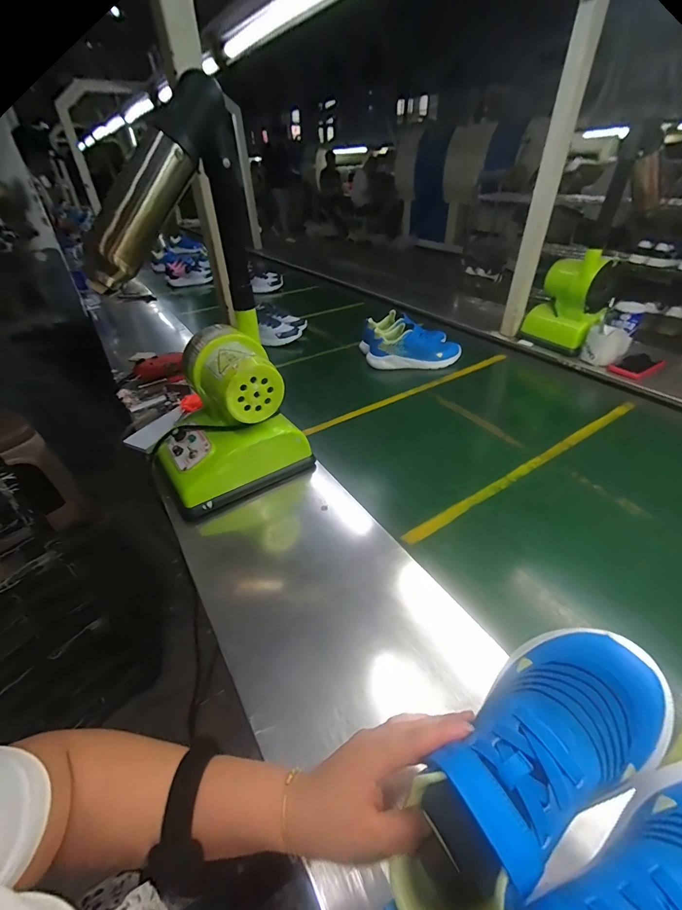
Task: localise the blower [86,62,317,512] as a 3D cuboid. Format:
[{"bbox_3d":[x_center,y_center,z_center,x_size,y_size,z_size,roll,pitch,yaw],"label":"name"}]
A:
[{"bbox_3d":[-0.196,-0.170,0.545,0.226,0.484,0.169,-24,43,-24],"label":"blower"}]

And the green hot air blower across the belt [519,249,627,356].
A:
[{"bbox_3d":[0.613,-0.412,1.011,0.107,0.219,0.188,-30,46,-30],"label":"green hot air blower across the belt"}]

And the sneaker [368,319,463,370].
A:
[{"bbox_3d":[0.206,-0.306,1.054,0.260,0.094,0.084,-2,39,1],"label":"sneaker"}]

